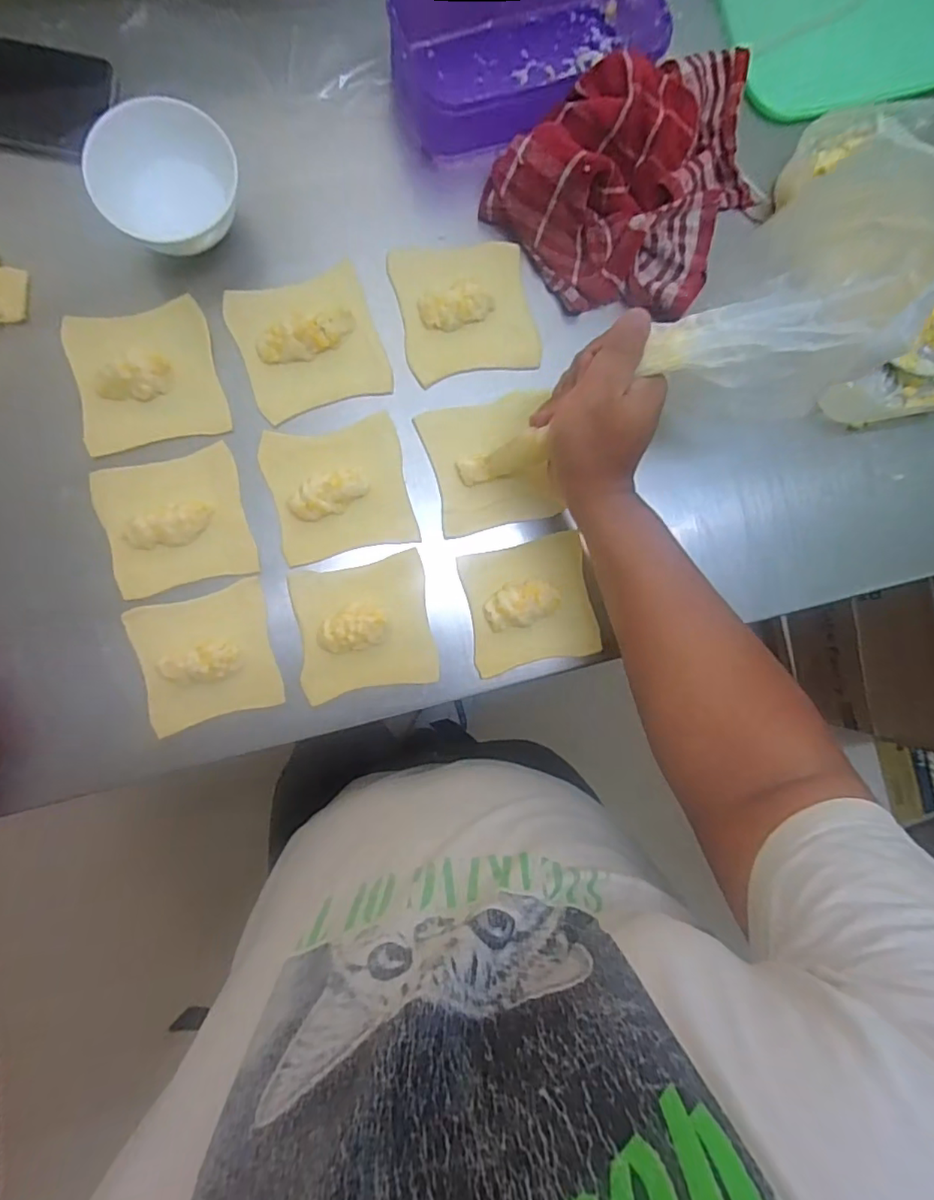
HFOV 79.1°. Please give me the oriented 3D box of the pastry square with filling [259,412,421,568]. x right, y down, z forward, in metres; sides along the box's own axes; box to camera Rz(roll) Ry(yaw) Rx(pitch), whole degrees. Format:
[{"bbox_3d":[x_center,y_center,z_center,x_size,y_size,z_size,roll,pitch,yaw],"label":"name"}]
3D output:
[{"bbox_3d":[-0.099,-0.088,0.442,0.103,0.017,0.100,-13,91,-7],"label":"pastry square with filling"}]

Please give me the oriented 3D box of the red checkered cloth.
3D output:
[{"bbox_3d":[0.154,-0.346,0.464,0.230,0.057,0.182,-44,95,-5],"label":"red checkered cloth"}]

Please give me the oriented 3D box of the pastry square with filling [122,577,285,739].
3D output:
[{"bbox_3d":[-0.196,0.043,0.427,0.094,0.019,0.094,-14,91,-7],"label":"pastry square with filling"}]

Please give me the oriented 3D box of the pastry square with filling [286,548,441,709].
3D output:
[{"bbox_3d":[-0.079,0.021,0.441,0.103,0.020,0.101,-8,91,-7],"label":"pastry square with filling"}]

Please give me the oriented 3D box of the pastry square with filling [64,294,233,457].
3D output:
[{"bbox_3d":[-0.241,-0.169,0.427,0.097,0.012,0.101,-14,91,-7],"label":"pastry square with filling"}]

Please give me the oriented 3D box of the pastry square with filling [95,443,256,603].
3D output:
[{"bbox_3d":[-0.220,-0.058,0.428,0.098,0.014,0.097,-15,92,-7],"label":"pastry square with filling"}]

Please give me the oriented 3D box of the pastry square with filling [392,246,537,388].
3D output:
[{"bbox_3d":[0.000,-0.240,0.459,0.106,0.017,0.110,-13,91,-7],"label":"pastry square with filling"}]

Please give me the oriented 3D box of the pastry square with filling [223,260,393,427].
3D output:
[{"bbox_3d":[-0.123,-0.204,0.442,0.103,0.014,0.102,-19,92,-7],"label":"pastry square with filling"}]

